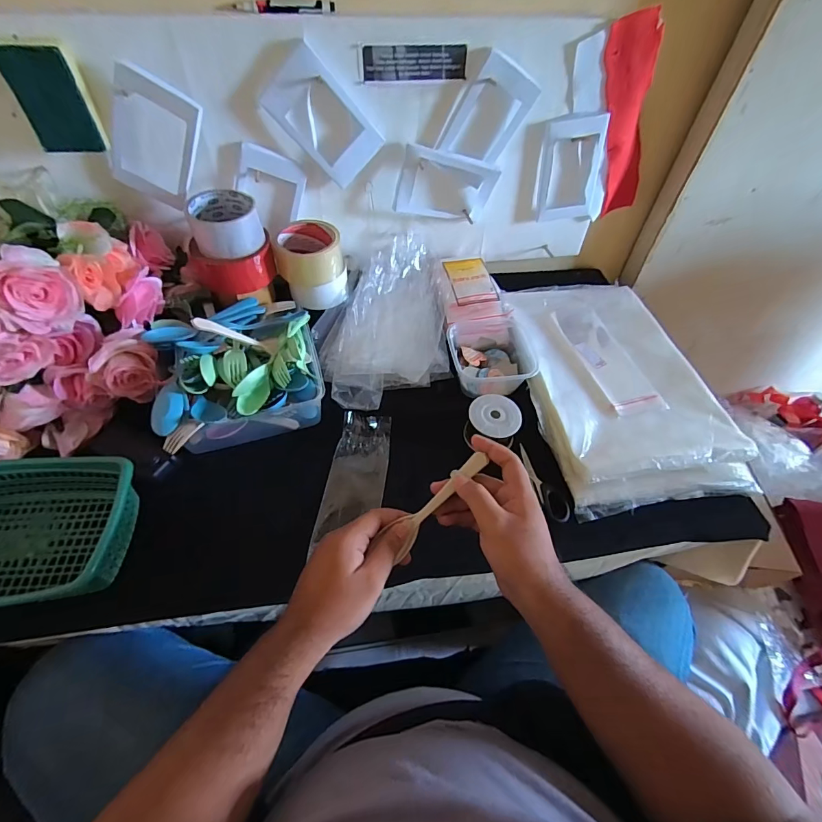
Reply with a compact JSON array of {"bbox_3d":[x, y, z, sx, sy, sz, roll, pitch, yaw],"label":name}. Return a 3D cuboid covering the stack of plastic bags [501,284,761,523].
[{"bbox_3d":[0.285,-0.056,0.615,0.249,0.044,0.399,-6,53,-8],"label":"stack of plastic bags"}]

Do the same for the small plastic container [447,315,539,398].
[{"bbox_3d":[0.115,-0.086,0.618,0.122,0.047,0.128,-5,53,-7],"label":"small plastic container"}]

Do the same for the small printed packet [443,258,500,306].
[{"bbox_3d":[0.096,-0.210,0.671,0.070,0.014,0.097,-9,54,-10],"label":"small printed packet"}]

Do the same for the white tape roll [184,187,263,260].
[{"bbox_3d":[-0.244,-0.247,0.550,0.084,0.049,0.085,2,53,-2],"label":"white tape roll"}]

